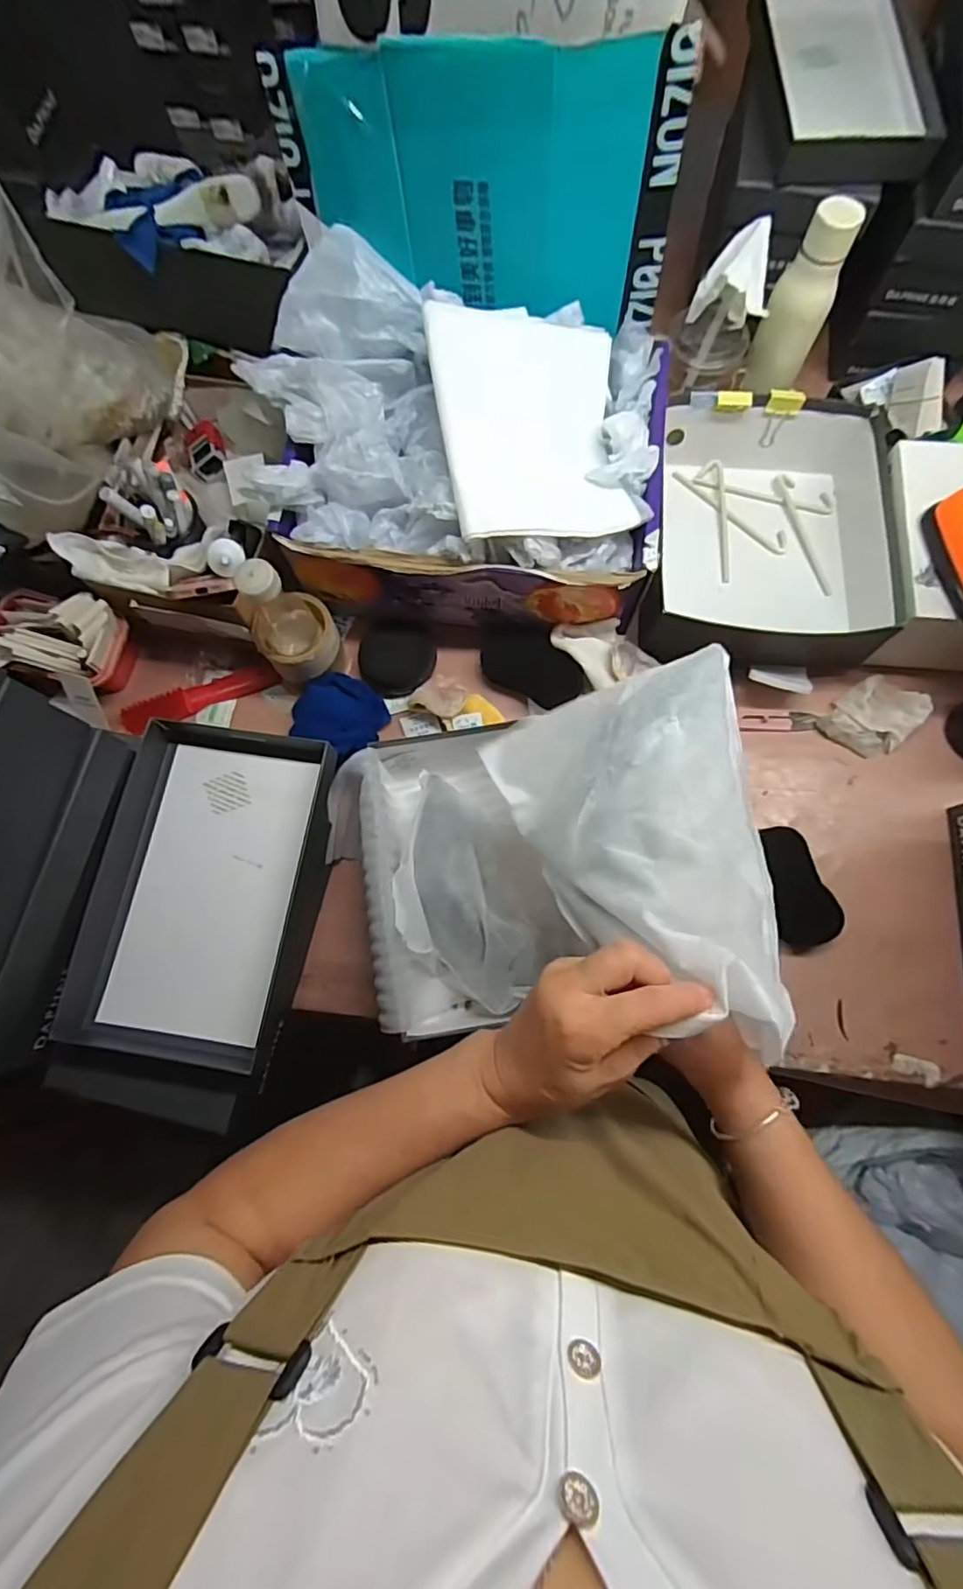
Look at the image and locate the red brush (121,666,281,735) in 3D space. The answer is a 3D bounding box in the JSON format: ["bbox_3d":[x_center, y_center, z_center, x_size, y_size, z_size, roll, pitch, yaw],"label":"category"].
[{"bbox_3d":[-0.352,-0.121,0.734,0.194,0.036,0.039,-22,77,-4],"label":"red brush"}]

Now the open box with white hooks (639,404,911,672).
[{"bbox_3d":[0.346,-0.315,0.701,0.287,0.095,0.320,2,76,2],"label":"open box with white hooks"}]

